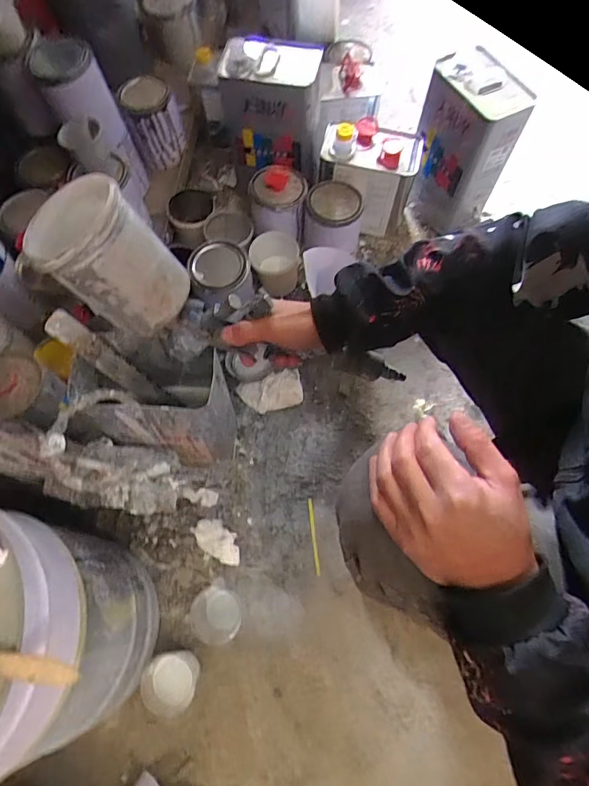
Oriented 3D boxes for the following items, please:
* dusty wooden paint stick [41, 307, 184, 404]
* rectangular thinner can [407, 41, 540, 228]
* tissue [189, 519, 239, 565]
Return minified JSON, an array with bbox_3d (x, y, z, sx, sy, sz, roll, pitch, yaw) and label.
[{"bbox_3d":[-0.237,-0.034,0.617,0.011,0.215,0.033,10,65,37],"label":"dusty wooden paint stick"},{"bbox_3d":[0.304,-0.440,0.841,0.103,0.275,0.152,-24,70,-9],"label":"rectangular thinner can"},{"bbox_3d":[-0.118,0.231,0.712,0.086,0.023,0.045,31,72,12],"label":"tissue"}]

